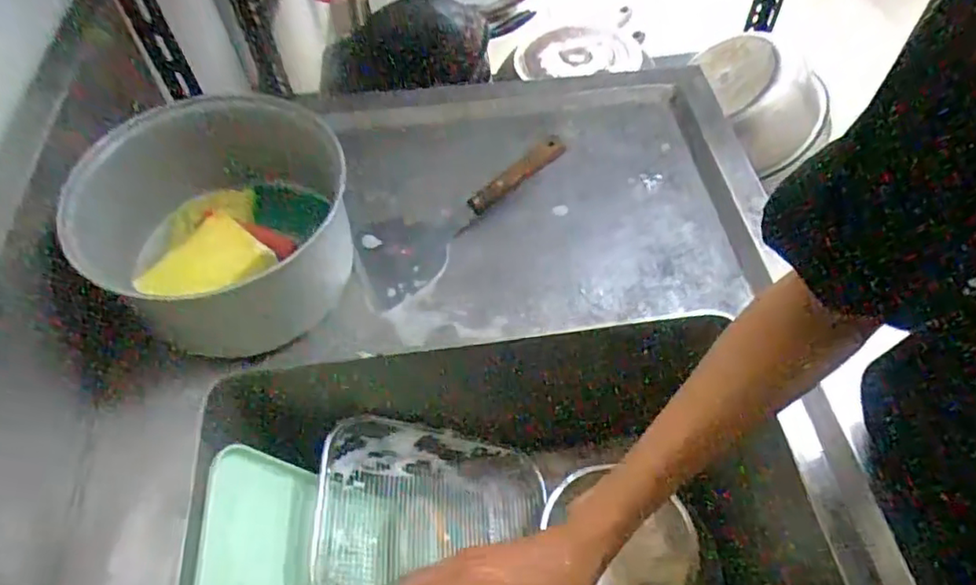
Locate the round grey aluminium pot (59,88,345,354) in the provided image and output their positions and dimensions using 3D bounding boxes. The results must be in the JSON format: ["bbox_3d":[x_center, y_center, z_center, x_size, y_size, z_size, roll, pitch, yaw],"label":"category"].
[{"bbox_3d":[-0.246,-0.063,0.595,0.210,0.116,0.226,-1,54,1],"label":"round grey aluminium pot"}]

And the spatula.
[{"bbox_3d":[-0.027,-0.083,0.651,0.255,0.034,0.099,-34,60,-6],"label":"spatula"}]

